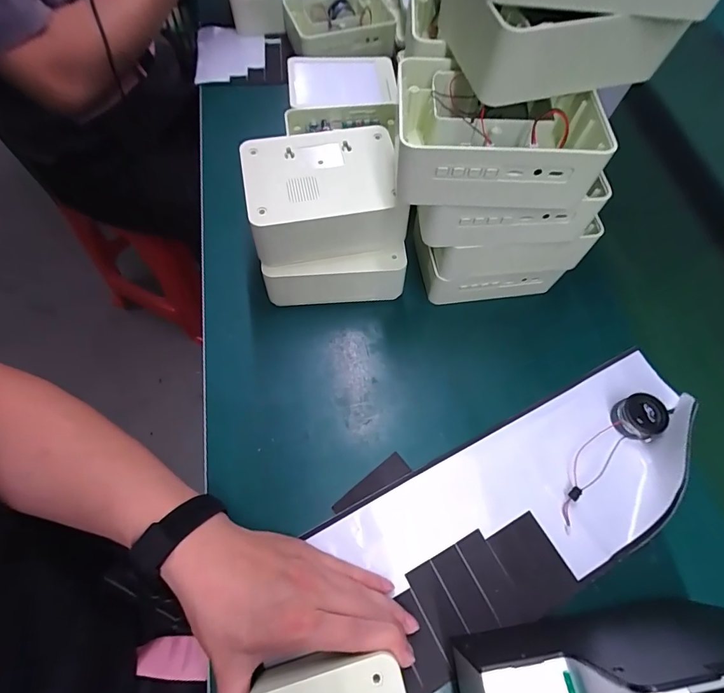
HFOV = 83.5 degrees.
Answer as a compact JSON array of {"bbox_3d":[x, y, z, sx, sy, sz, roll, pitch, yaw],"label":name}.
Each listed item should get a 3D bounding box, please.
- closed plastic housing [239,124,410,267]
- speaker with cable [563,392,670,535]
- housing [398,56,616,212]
[{"bbox_3d":[-0.036,-0.143,0.385,0.140,0.062,0.105,-9,65,-7],"label":"closed plastic housing"},{"bbox_3d":[0.220,0.098,0.360,0.140,0.024,0.038,-34,71,-17],"label":"speaker with cable"},{"bbox_3d":[0.096,-0.160,0.305,0.153,0.052,0.106,3,65,-1],"label":"housing"}]

